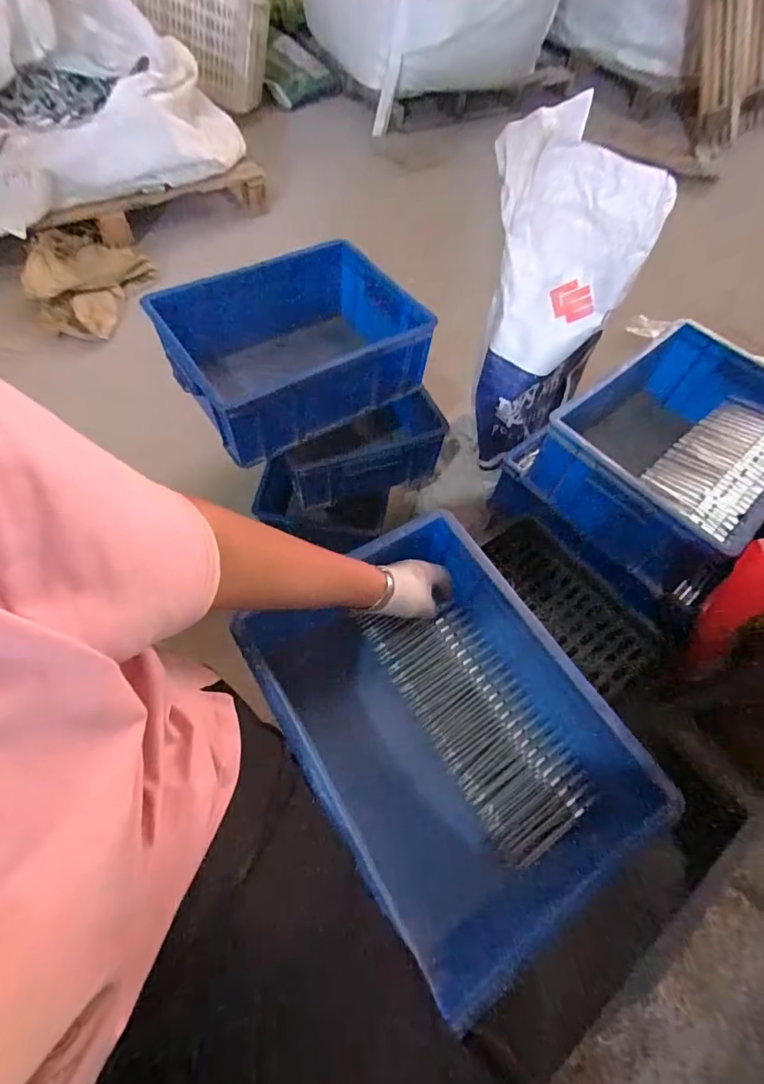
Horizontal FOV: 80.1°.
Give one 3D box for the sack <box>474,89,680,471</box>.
[{"bbox_3d":[0.245,-0.383,0.768,0.158,0.447,0.260,-8,61,-8],"label":"sack"}]

